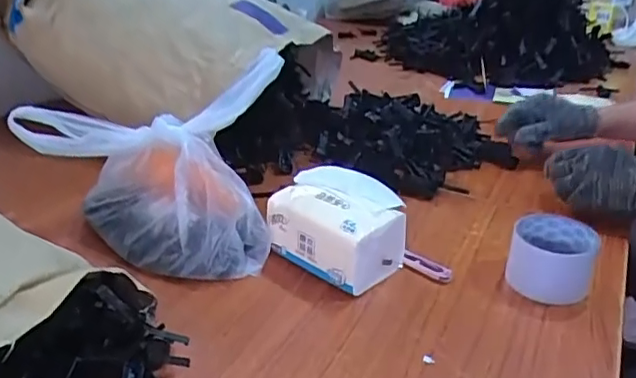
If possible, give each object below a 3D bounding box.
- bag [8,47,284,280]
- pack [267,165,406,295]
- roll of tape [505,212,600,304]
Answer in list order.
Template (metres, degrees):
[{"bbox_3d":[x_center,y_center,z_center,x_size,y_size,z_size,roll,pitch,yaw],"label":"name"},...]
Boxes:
[{"bbox_3d":[-0.176,-0.034,0.652,0.265,0.183,0.168,11,28,13],"label":"bag"},{"bbox_3d":[0.024,0.039,0.638,0.135,0.088,0.104,24,34,35],"label":"pack"},{"bbox_3d":[0.248,0.073,0.612,0.084,0.063,0.077,13,29,17],"label":"roll of tape"}]

